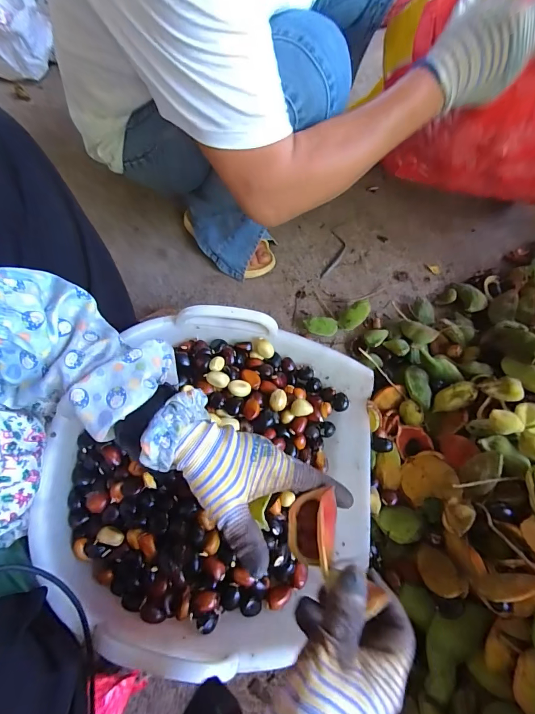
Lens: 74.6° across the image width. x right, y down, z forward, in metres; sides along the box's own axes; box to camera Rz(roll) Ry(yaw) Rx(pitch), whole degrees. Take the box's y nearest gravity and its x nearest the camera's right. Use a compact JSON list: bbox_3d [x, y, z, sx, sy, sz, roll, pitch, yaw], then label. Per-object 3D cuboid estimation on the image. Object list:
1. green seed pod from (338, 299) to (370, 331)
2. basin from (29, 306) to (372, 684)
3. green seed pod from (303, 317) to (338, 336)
[{"bbox_3d":[0.170,-0.081,0.679,0.070,0.026,0.036,-43,94,7],"label":"green seed pod"},{"bbox_3d":[-0.059,0.141,0.455,0.390,0.104,0.406,10,67,6],"label":"basin"},{"bbox_3d":[0.103,-0.060,0.686,0.061,0.021,0.036,0,99,-4],"label":"green seed pod"}]

